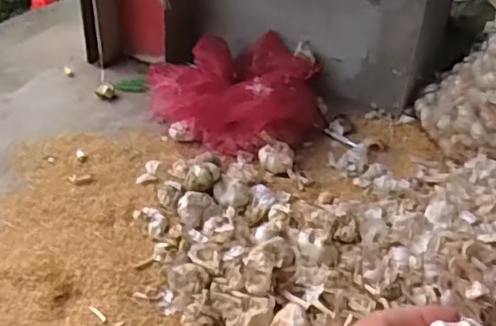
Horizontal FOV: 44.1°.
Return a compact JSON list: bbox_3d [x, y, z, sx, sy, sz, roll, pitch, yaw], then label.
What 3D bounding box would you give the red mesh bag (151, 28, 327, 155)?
[{"bbox_3d":[-0.020,-0.173,1.447,0.367,0.118,0.360,33,46,32],"label":"red mesh bag"}]

